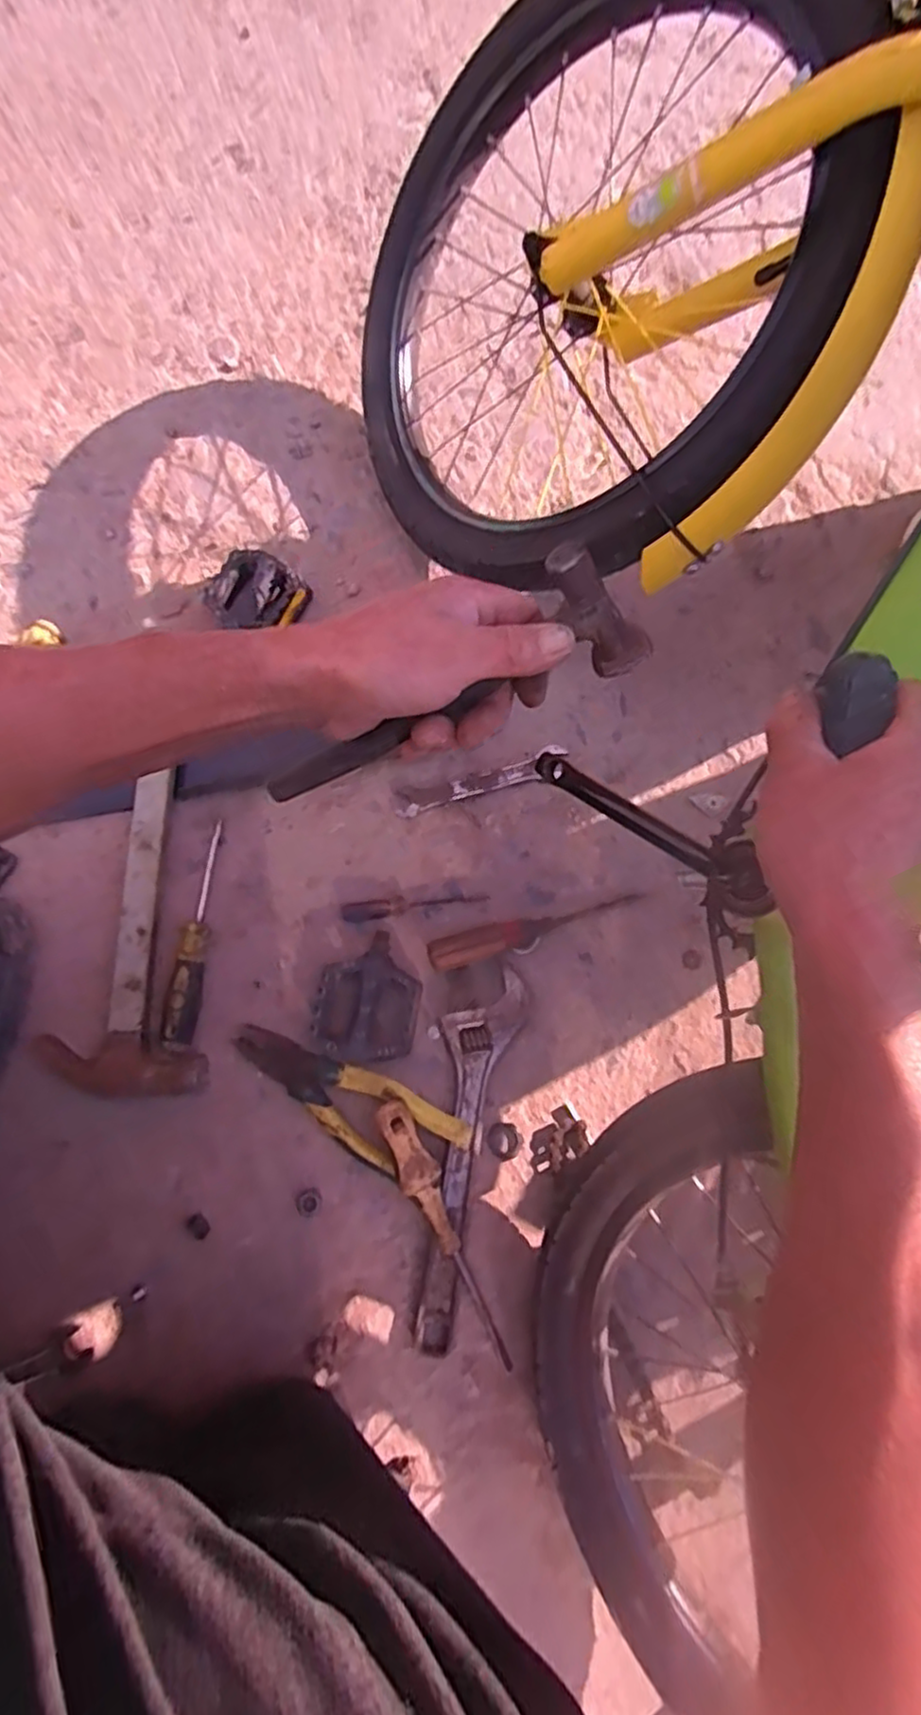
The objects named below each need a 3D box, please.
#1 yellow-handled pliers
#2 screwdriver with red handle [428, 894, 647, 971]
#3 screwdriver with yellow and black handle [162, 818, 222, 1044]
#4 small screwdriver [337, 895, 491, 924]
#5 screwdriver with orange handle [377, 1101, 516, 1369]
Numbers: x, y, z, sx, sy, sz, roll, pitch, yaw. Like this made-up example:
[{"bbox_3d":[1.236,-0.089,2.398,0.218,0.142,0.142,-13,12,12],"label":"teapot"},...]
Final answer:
[{"bbox_3d":[-0.090,0.189,0.546,0.199,0.020,0.059,30,81,6],"label":"yellow-handled pliers"},{"bbox_3d":[0.064,0.059,0.584,0.187,0.021,0.025,-15,79,-16],"label":"screwdriver with red handle"},{"bbox_3d":[-0.220,0.060,0.572,0.022,0.032,0.185,2,76,-2],"label":"screwdriver with yellow and black handle"},{"bbox_3d":[-0.039,0.040,0.596,0.125,0.012,0.017,-9,79,-1],"label":"small screwdriver"},{"bbox_3d":[-0.010,0.285,0.527,0.028,0.025,0.213,-25,95,-4],"label":"screwdriver with orange handle"}]

